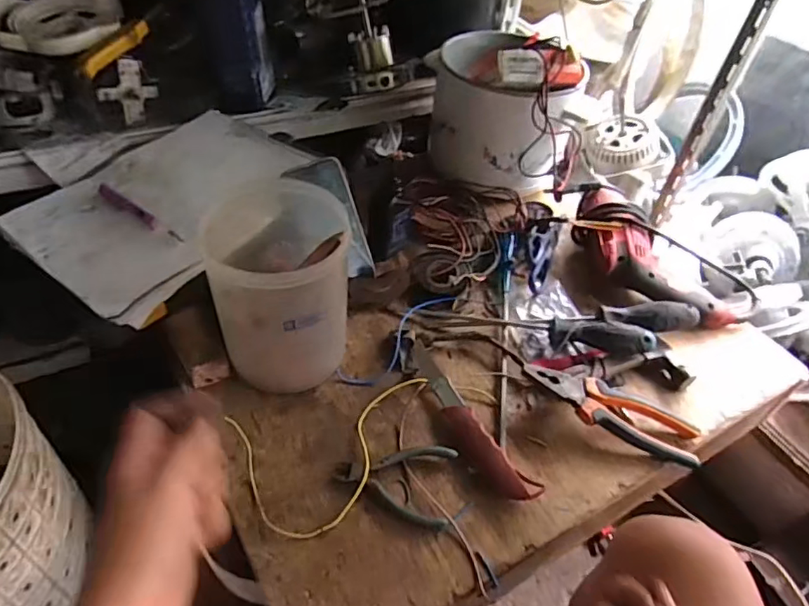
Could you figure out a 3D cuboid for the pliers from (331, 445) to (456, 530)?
[{"bbox_3d":[-0.009,0.164,0.522,0.109,0.012,0.077,12,46,4],"label":"pliers"}]

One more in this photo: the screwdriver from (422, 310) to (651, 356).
[{"bbox_3d":[0.148,0.029,0.639,0.258,0.028,0.038,7,44,19],"label":"screwdriver"}]

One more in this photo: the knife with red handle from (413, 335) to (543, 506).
[{"bbox_3d":[0.062,0.117,0.568,0.038,0.021,0.203,-21,52,-25],"label":"knife with red handle"}]

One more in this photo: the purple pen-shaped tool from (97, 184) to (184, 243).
[{"bbox_3d":[-0.297,-0.099,0.618,0.148,0.010,0.016,32,50,22],"label":"purple pen-shaped tool"}]

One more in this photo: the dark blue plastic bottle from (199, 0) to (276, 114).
[{"bbox_3d":[-0.240,-0.384,0.777,0.079,0.216,0.087,2,22,12],"label":"dark blue plastic bottle"}]

